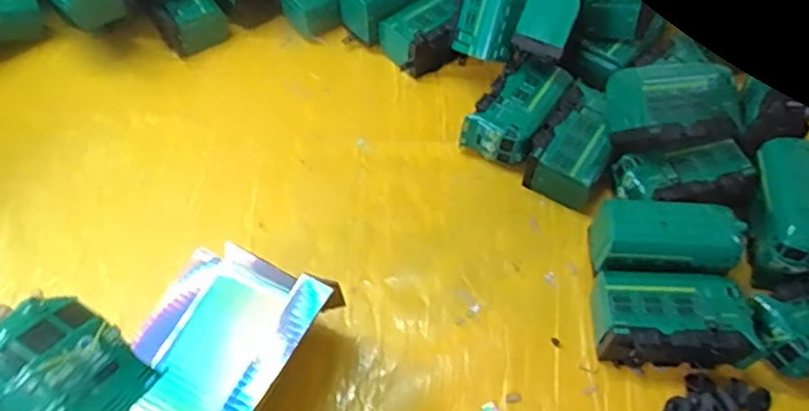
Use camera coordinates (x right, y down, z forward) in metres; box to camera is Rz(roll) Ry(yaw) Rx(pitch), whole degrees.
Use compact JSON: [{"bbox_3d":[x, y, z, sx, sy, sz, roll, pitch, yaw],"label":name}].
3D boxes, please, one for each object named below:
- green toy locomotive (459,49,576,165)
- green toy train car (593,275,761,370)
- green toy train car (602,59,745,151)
[{"bbox_3d":[0.092,-0.076,0.498,0.056,0.041,0.095,28,61,18],"label":"green toy locomotive"},{"bbox_3d":[0.173,0.074,0.392,0.096,0.040,0.055,4,56,3],"label":"green toy train car"},{"bbox_3d":[0.200,-0.073,0.442,0.097,0.045,0.058,-5,57,-3],"label":"green toy train car"}]

